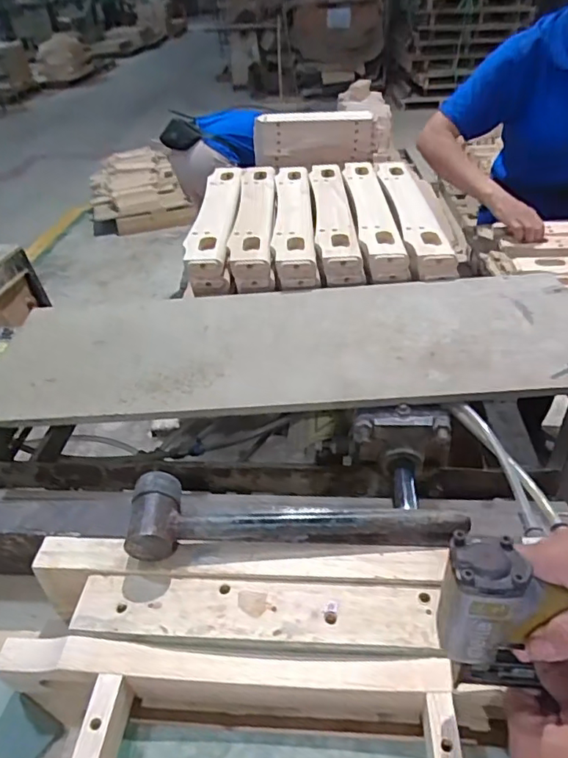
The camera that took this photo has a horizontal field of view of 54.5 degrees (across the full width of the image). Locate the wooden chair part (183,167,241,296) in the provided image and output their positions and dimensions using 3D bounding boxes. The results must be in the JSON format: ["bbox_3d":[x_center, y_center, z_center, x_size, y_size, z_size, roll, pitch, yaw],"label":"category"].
[{"bbox_3d":[-0.125,-0.320,1.053,0.078,0.043,0.509,-4,39,3],"label":"wooden chair part"}]

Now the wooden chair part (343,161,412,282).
[{"bbox_3d":[0.165,-0.331,1.030,0.069,0.033,0.480,-2,37,2],"label":"wooden chair part"}]

